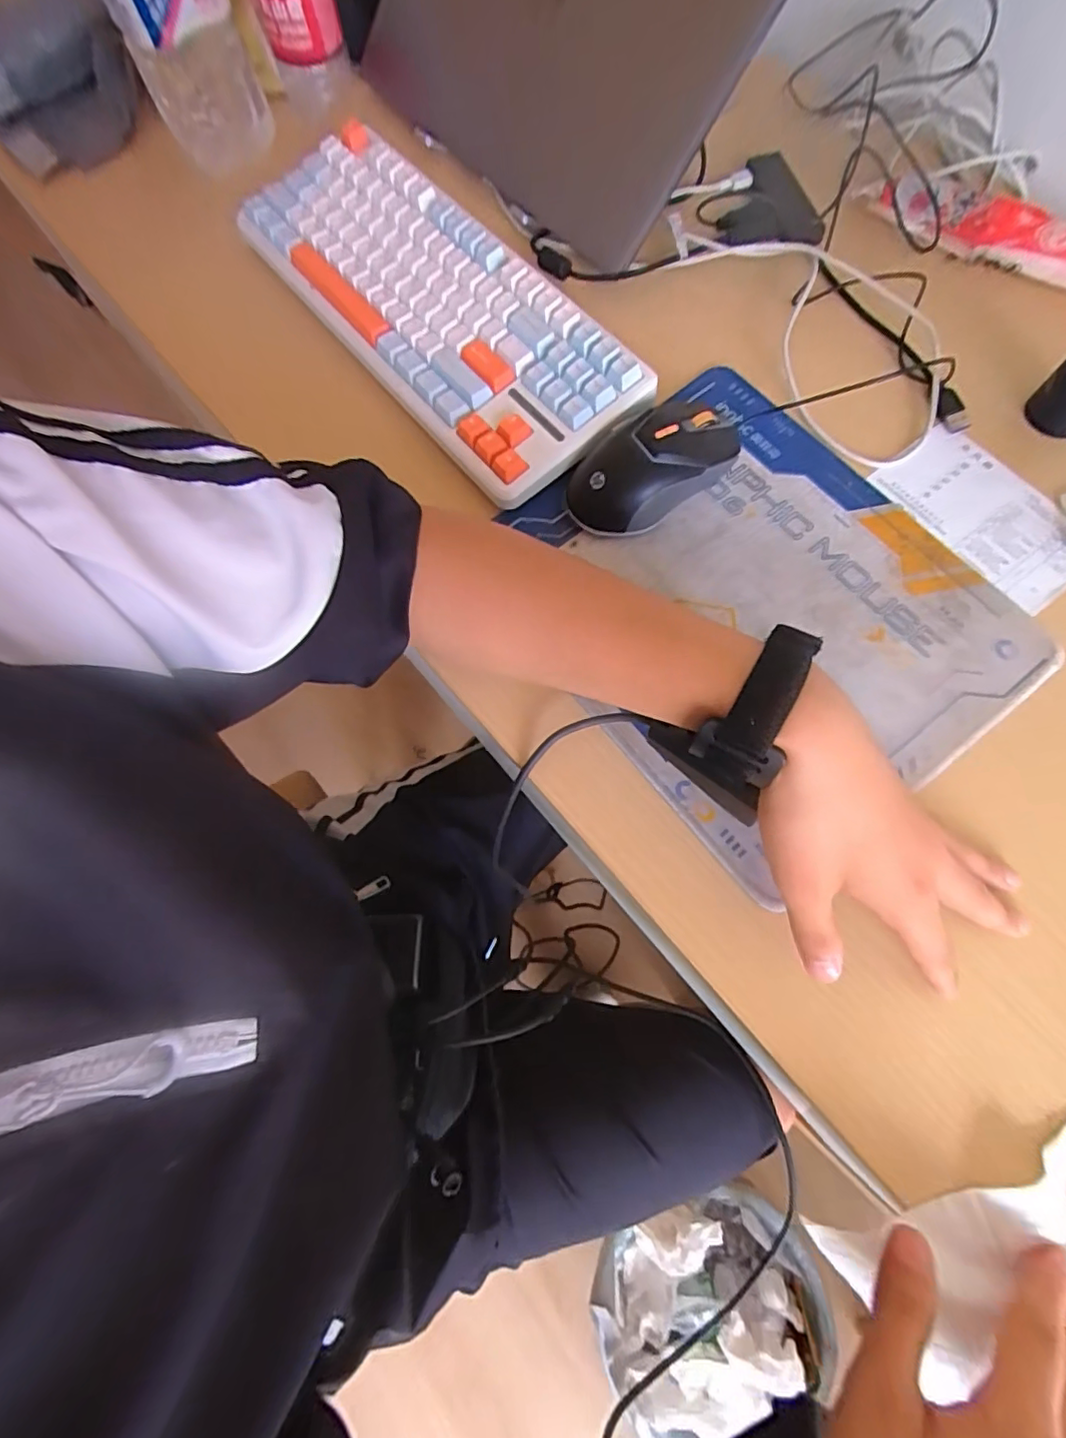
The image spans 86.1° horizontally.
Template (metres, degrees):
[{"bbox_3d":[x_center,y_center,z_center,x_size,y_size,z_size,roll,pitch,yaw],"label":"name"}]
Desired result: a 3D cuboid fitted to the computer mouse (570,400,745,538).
[{"bbox_3d":[0.076,-0.166,0.369,0.109,0.038,0.061,-36,75,-8],"label":"computer mouse"}]

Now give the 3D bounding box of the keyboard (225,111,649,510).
[{"bbox_3d":[-0.079,-0.312,0.416,0.128,0.034,0.365,-36,75,-8],"label":"keyboard"}]

